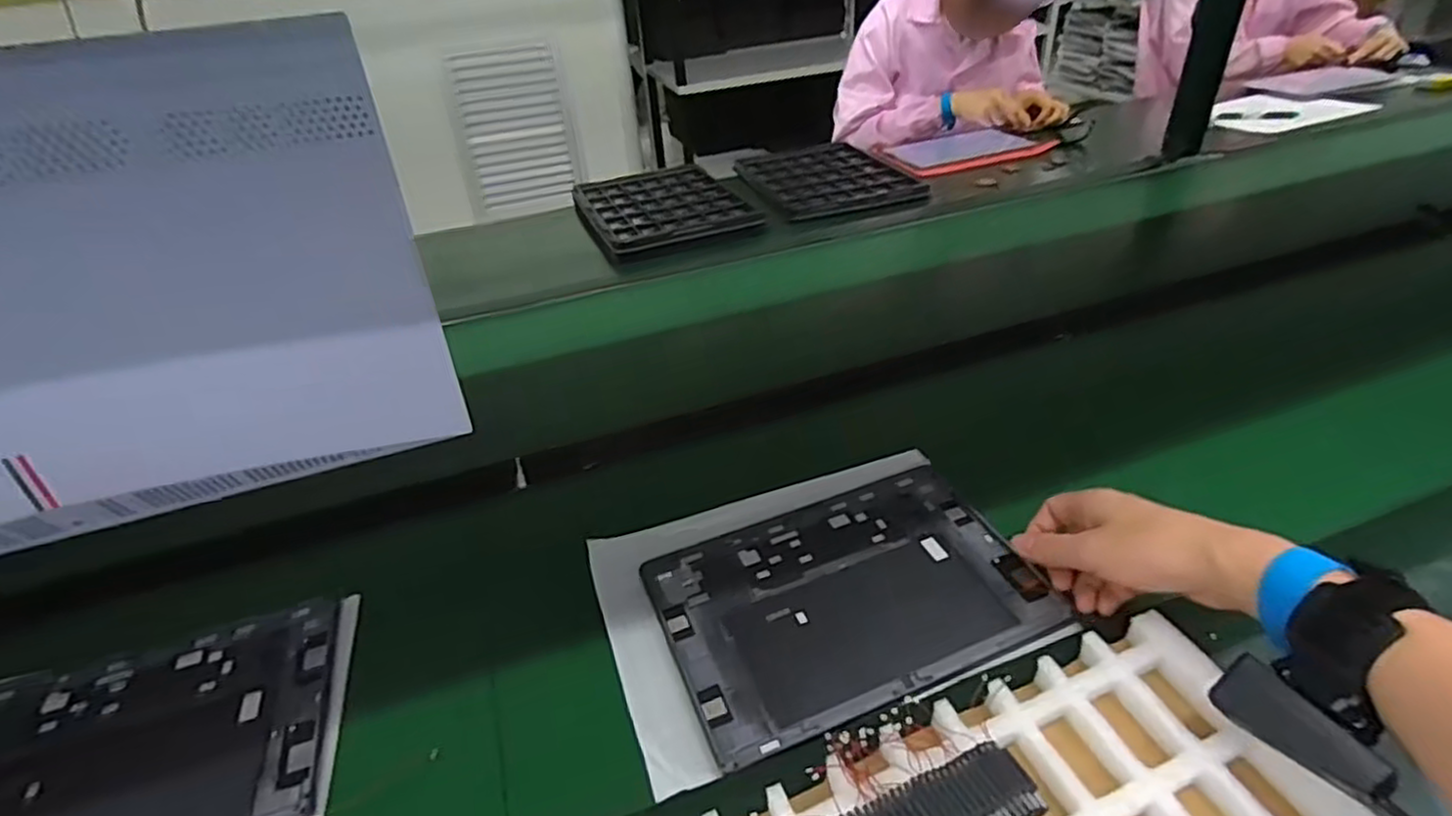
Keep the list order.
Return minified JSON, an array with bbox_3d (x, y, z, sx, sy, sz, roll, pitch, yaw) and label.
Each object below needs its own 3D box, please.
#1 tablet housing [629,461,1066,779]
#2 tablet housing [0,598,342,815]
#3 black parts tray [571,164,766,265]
[{"bbox_3d":[0.083,0.129,0.496,0.248,0.011,0.169,-16,38,-15],"label":"tablet housing"},{"bbox_3d":[-0.381,0.213,0.439,0.254,0.012,0.172,-15,37,-14],"label":"tablet housing"},{"bbox_3d":[-0.110,-0.323,1.129,0.234,0.029,0.328,-16,38,-15],"label":"black parts tray"}]

